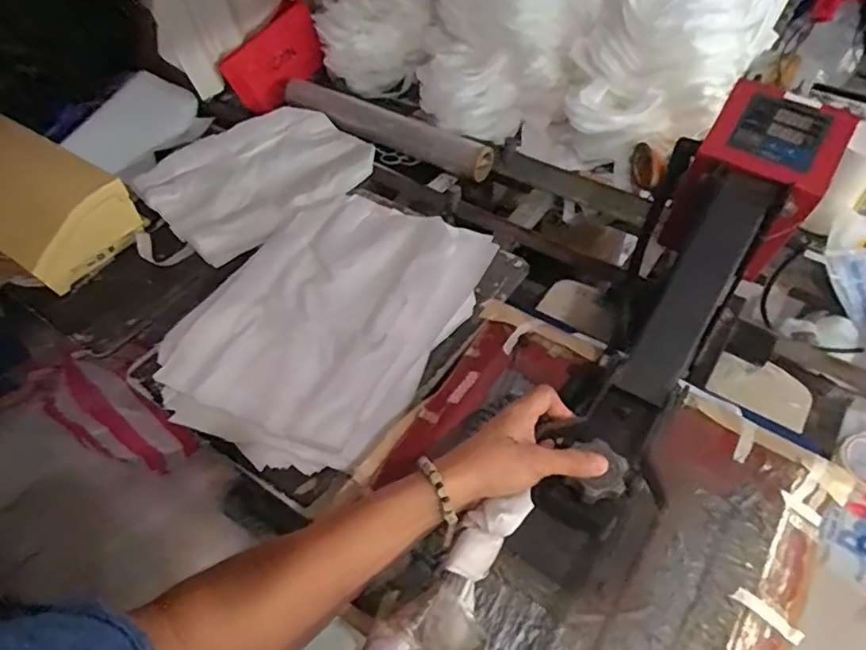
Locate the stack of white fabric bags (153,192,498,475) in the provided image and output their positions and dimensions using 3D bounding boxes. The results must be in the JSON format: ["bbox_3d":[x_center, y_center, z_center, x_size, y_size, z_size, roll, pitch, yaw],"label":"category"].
[{"bbox_3d":[-0.160,-0.016,0.849,0.367,0.081,0.449,25,56,20],"label":"stack of white fabric bags"}]

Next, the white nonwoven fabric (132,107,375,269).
[{"bbox_3d":[-0.328,-0.289,1.099,0.384,0.075,0.296,-35,58,-25],"label":"white nonwoven fabric"}]

